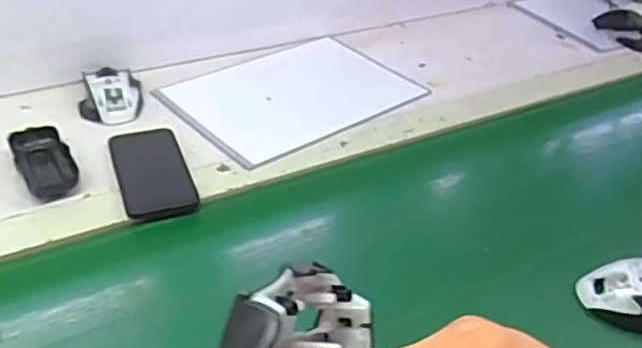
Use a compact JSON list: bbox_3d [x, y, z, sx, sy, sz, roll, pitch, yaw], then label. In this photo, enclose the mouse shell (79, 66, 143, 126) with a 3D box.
[{"bbox_3d":[-0.256,-0.097,0.798,0.072,0.032,0.072,-5,40,-15],"label":"mouse shell"}]

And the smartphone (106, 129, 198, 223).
[{"bbox_3d":[-0.184,-0.008,0.710,0.073,0.011,0.145,-11,42,-21],"label":"smartphone"}]

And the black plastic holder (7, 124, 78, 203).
[{"bbox_3d":[-0.298,-0.015,0.703,0.054,0.021,0.103,-21,46,-31],"label":"black plastic holder"}]

